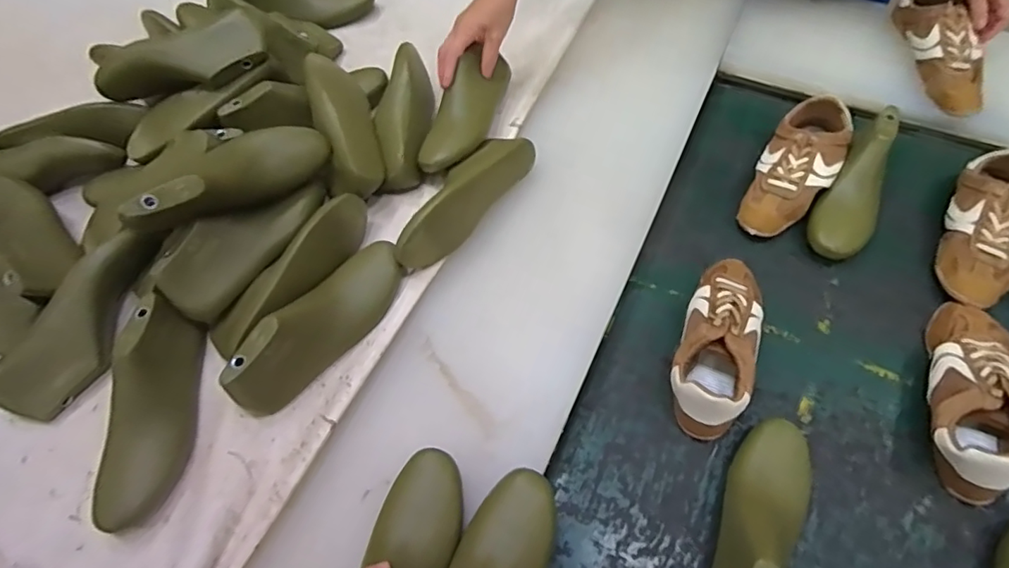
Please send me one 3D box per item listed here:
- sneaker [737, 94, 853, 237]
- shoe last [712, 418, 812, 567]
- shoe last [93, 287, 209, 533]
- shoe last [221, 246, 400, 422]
[{"bbox_3d":[0.421,-0.165,0.778,0.096,0.075,0.226,27,66,16],"label":"sneaker"},{"bbox_3d":[0.267,0.254,0.549,0.080,0.091,0.255,20,65,13],"label":"shoe last"},{"bbox_3d":[-0.391,0.131,0.594,0.074,0.073,0.245,-1,62,3],"label":"shoe last"},{"bbox_3d":[-0.212,0.039,0.634,0.068,0.079,0.252,31,68,18],"label":"shoe last"}]

